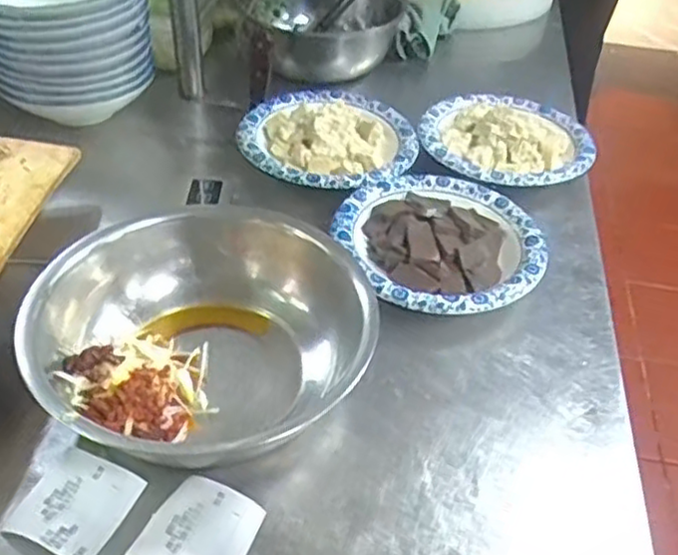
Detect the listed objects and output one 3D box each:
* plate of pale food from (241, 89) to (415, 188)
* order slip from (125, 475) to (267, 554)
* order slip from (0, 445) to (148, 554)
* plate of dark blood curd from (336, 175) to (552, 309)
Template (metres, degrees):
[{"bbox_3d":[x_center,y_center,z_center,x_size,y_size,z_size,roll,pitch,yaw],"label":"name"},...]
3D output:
[{"bbox_3d":[-0.011,-0.180,0.875,0.211,0.044,0.203,3,41,-2],"label":"plate of pale food"},{"bbox_3d":[-0.100,0.182,0.511,0.074,0.011,0.074,19,43,16],"label":"order slip"},{"bbox_3d":[-0.193,0.165,0.523,0.076,0.009,0.076,18,43,15],"label":"order slip"},{"bbox_3d":[0.108,-0.036,0.752,0.206,0.042,0.216,3,41,-2],"label":"plate of dark blood curd"}]

